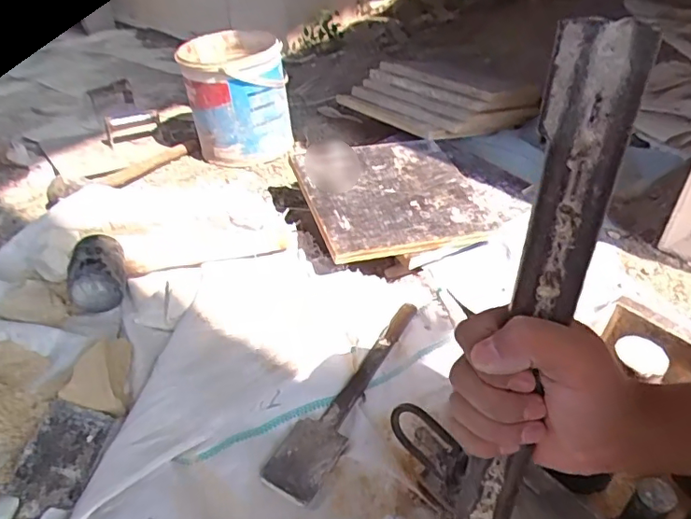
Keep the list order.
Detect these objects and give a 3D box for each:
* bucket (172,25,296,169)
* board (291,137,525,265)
[{"bbox_3d":[-0.192,-0.290,0.951,0.168,0.183,0.196,-10,37,-10],"label":"bucket"},{"bbox_3d":[0.093,-0.106,0.799,0.315,0.024,0.242,-11,46,-22],"label":"board"}]

